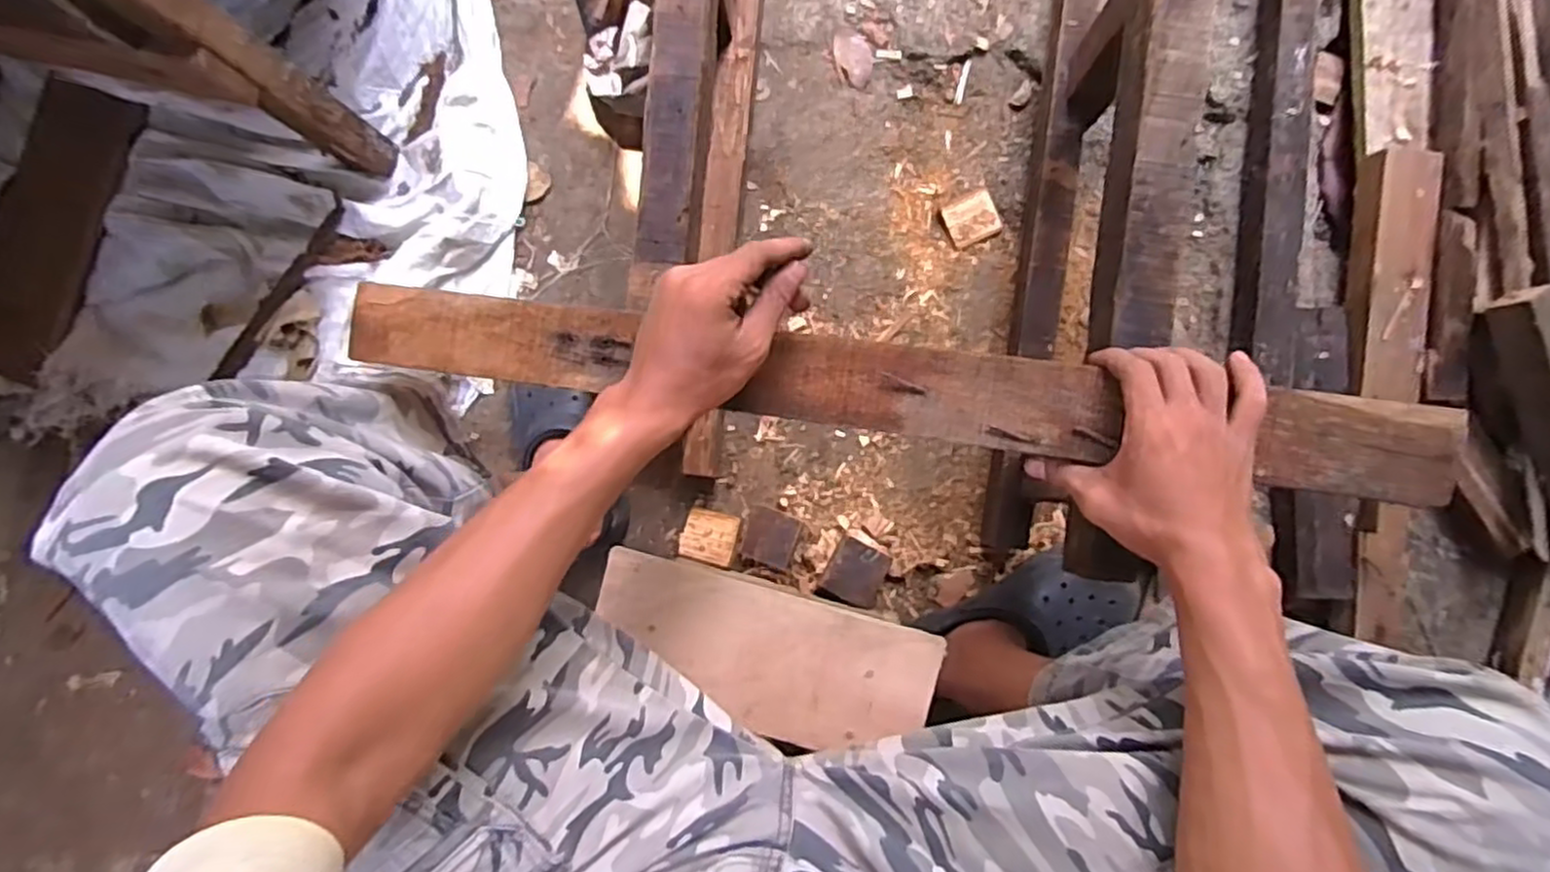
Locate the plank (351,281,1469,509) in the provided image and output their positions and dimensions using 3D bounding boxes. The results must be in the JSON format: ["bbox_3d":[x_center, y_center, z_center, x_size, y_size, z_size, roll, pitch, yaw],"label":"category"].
[{"bbox_3d":[0.053,-0.035,0.482,0.711,0.026,0.060,8,88,7],"label":"plank"}]

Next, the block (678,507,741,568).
[{"bbox_3d":[-0.076,0.116,0.835,0.064,0.025,0.057,13,88,3],"label":"block"}]

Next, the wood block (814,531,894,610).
[{"bbox_3d":[0.094,0.154,0.814,0.066,0.030,0.080,27,89,4],"label":"wood block"}]

